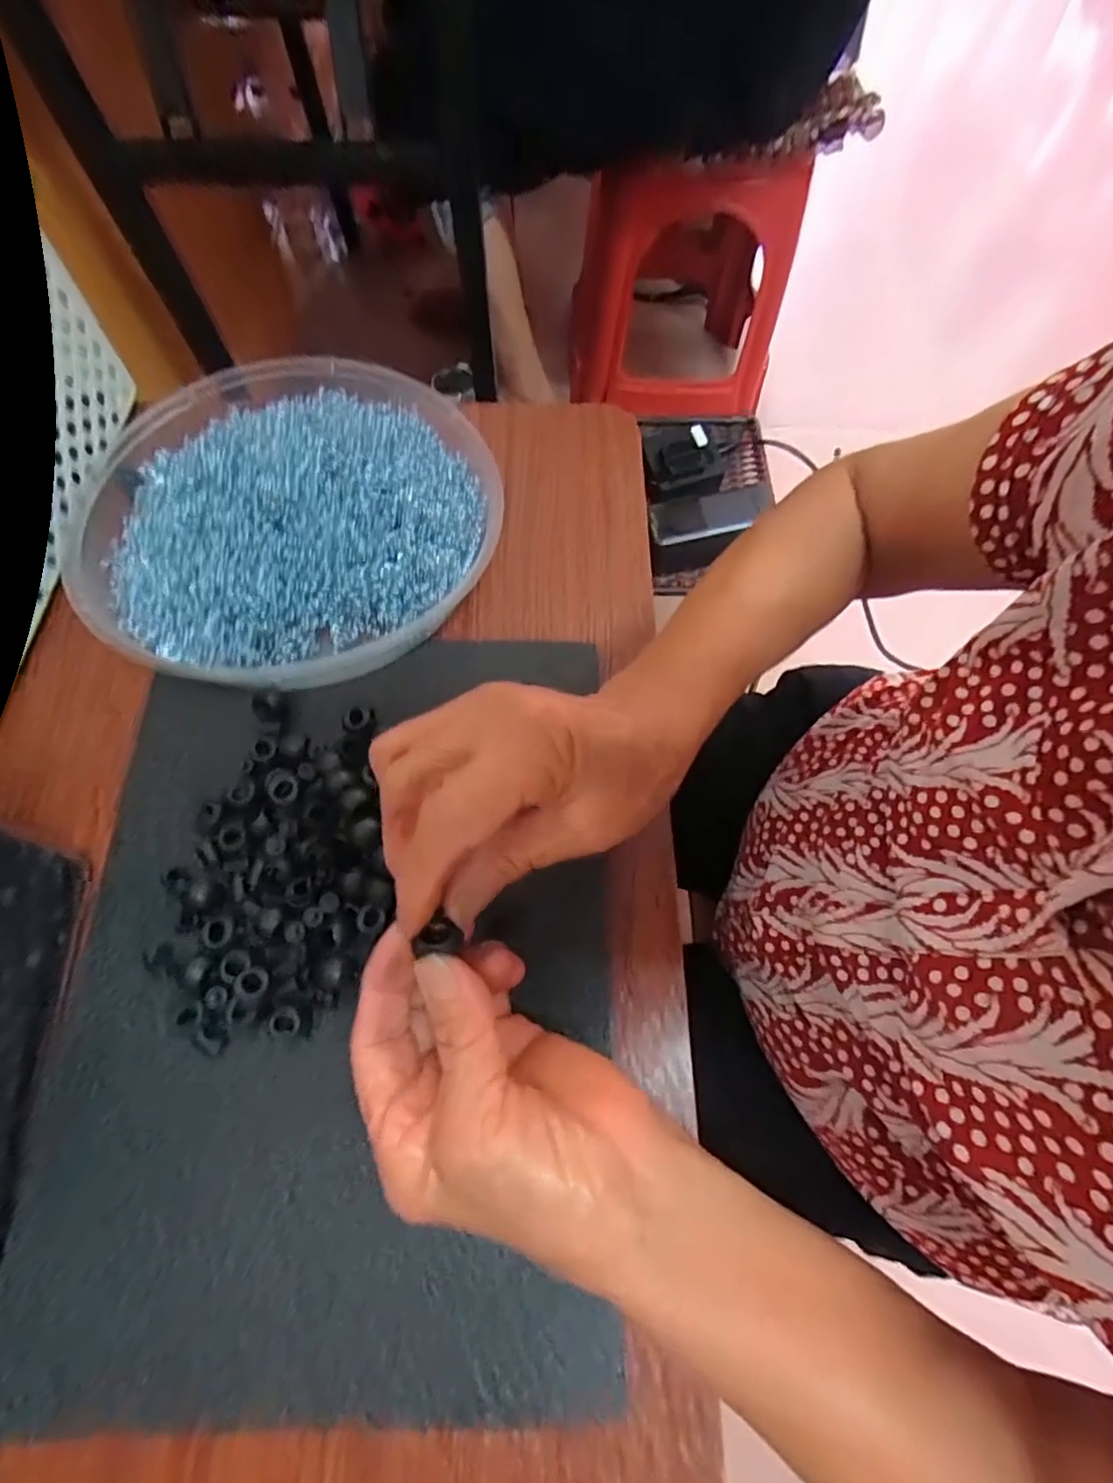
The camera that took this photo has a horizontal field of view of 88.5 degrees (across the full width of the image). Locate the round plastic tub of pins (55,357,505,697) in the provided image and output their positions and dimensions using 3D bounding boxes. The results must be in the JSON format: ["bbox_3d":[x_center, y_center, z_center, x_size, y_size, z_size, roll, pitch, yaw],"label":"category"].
[{"bbox_3d":[-0.156,-0.137,0.333,0.228,0.049,0.215,0,71,-1],"label":"round plastic tub of pins"}]

